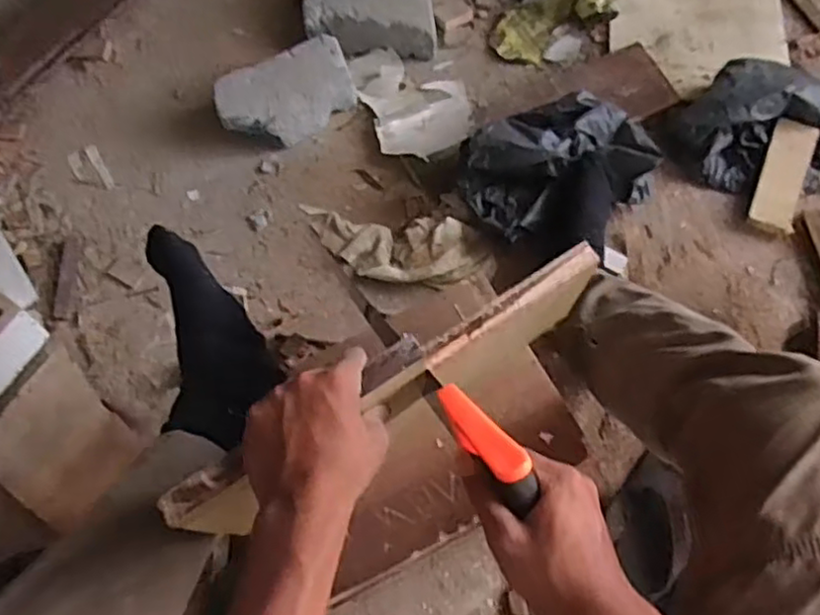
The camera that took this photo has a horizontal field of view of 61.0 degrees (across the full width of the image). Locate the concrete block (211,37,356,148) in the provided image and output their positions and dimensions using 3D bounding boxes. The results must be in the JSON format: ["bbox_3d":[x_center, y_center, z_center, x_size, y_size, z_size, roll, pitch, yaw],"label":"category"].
[{"bbox_3d":[-0.188,-0.325,1.064,0.207,0.071,0.129,-24,72,-6],"label":"concrete block"}]

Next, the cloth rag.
[{"bbox_3d":[-0.023,-0.086,0.989,0.273,0.043,0.100,9,72,5],"label":"cloth rag"}]

